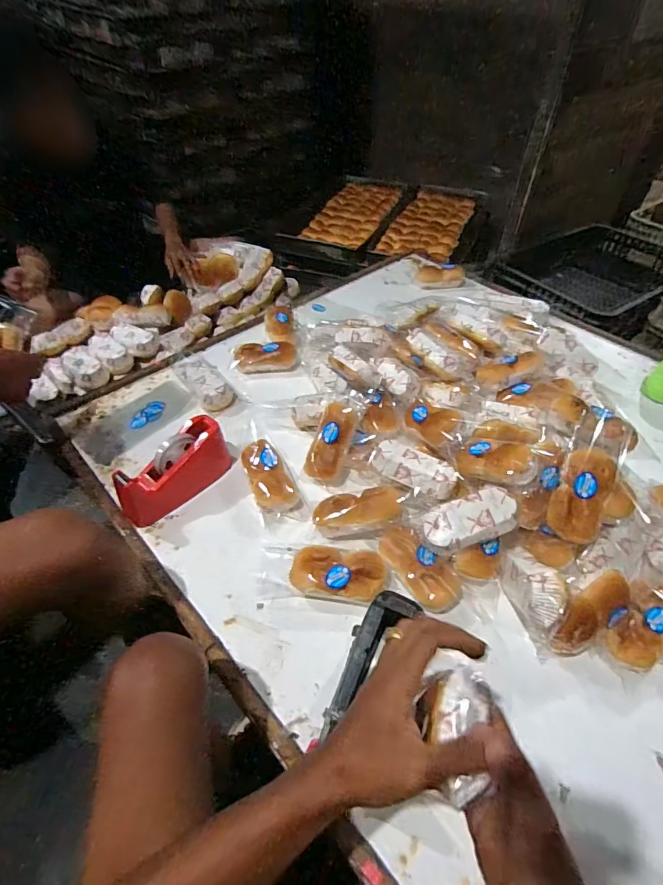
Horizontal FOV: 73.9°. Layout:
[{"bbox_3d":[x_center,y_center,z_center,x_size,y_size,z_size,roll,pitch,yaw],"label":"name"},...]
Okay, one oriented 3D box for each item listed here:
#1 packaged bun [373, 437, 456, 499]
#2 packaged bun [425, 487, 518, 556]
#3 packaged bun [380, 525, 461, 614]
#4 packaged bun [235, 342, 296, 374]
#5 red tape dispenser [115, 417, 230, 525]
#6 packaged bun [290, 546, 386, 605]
[{"bbox_3d":[0.138,0.048,0.738,0.141,0.048,0.071,18,50,15],"label":"packaged bun"},{"bbox_3d":[0.206,0.118,0.662,0.136,0.040,0.069,-25,71,6],"label":"packaged bun"},{"bbox_3d":[0.133,0.187,0.673,0.073,0.039,0.144,-24,52,-21],"label":"packaged bun"},{"bbox_3d":[-0.156,-0.200,1.040,0.145,0.045,0.062,-8,48,-8],"label":"packaged bun"},{"bbox_3d":[-0.271,0.049,0.768,0.066,0.097,0.203,30,54,24],"label":"red tape dispenser"},{"bbox_3d":[0.011,0.199,0.669,0.140,0.051,0.078,9,48,7],"label":"packaged bun"}]

